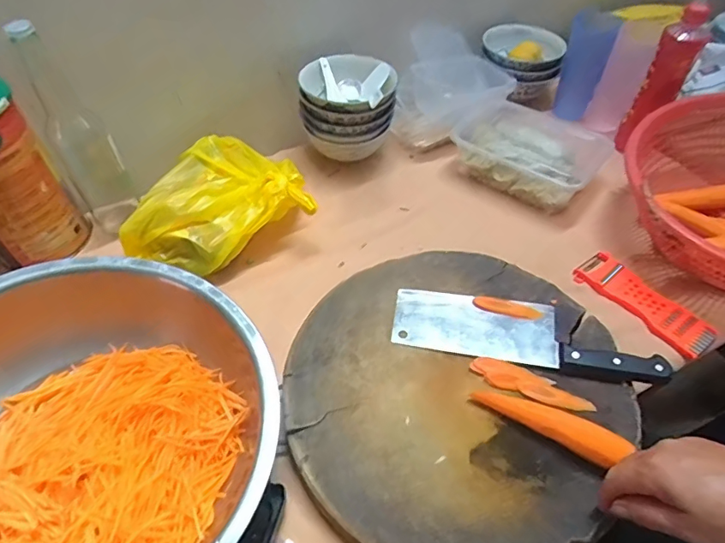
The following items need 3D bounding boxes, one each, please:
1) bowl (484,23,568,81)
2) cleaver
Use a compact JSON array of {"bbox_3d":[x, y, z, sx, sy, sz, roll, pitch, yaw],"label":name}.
[{"bbox_3d":[0.290,-0.401,0.897,0.147,0.058,0.128,19,52,16],"label":"bowl"},{"bbox_3d":[0.180,0.069,0.555,0.284,0.026,0.074,9,50,9],"label":"cleaver"}]

